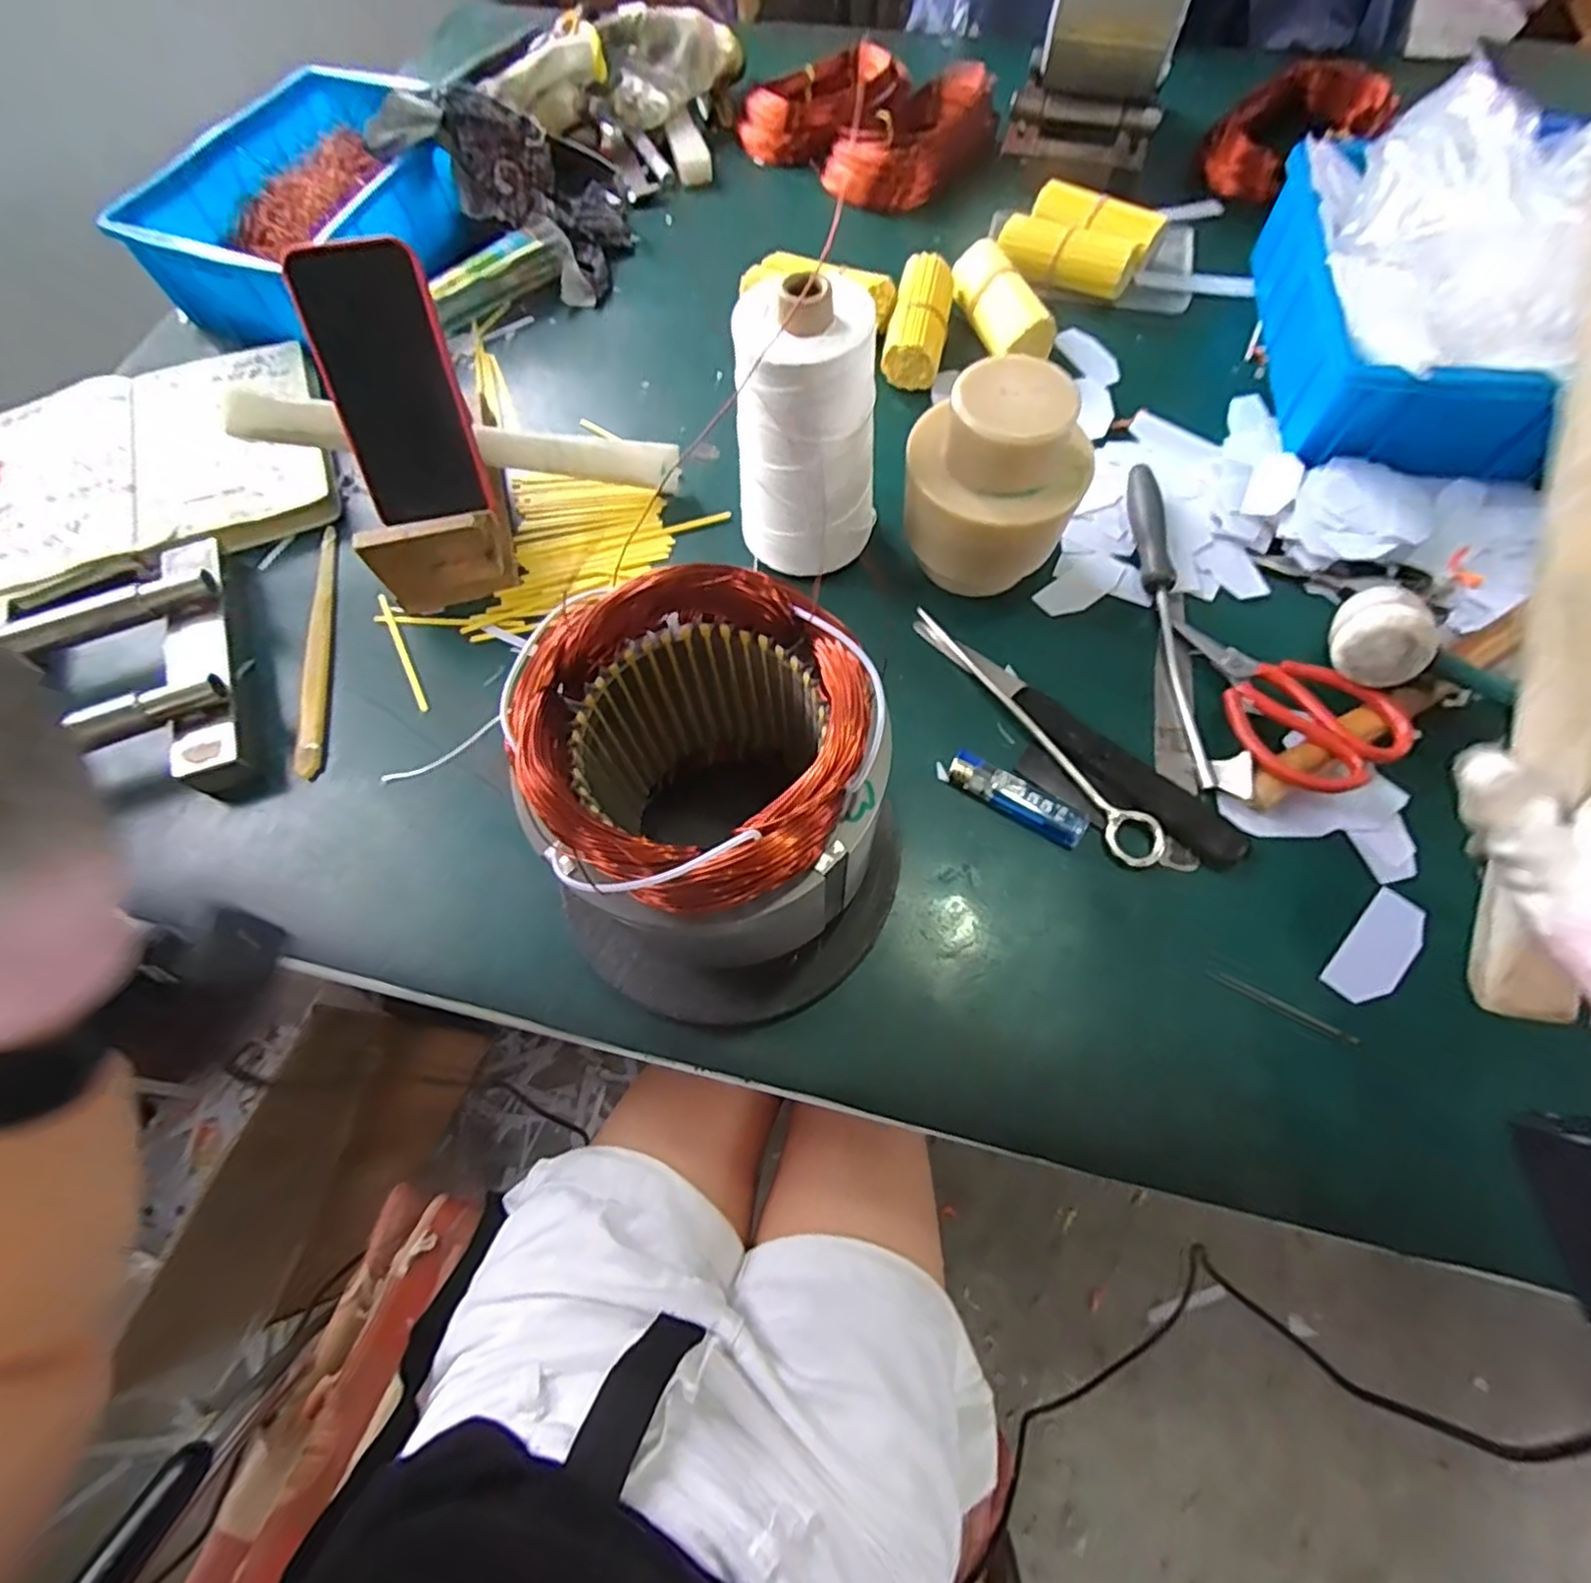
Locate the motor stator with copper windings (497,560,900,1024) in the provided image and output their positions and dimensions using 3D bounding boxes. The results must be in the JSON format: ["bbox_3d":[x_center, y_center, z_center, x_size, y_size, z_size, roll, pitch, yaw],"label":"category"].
[{"bbox_3d":[-0.035,0.021,0.331,0.158,0.180,0.158,-1,66,2],"label":"motor stator with copper windings"}]

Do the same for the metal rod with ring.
[{"bbox_3d":[0.145,-0.041,0.441,0.031,0.009,0.221,-36,69,-13],"label":"metal rod with ring"}]

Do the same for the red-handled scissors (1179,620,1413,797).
[{"bbox_3d":[0.294,-0.061,0.427,0.077,0.035,0.142,-26,68,-9],"label":"red-handled scissors"}]

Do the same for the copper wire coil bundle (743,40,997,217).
[{"bbox_3d":[0.075,-0.690,0.715,0.254,0.051,0.167,28,70,14],"label":"copper wire coil bundle"}]

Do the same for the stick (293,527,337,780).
[{"bbox_3d":[-0.338,-0.103,0.487,0.016,0.007,0.209,-12,66,-3],"label":"stick"}]

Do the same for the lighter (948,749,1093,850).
[{"bbox_3d":[0.135,0.003,0.422,0.087,0.011,0.023,32,71,15],"label":"lighter"}]

